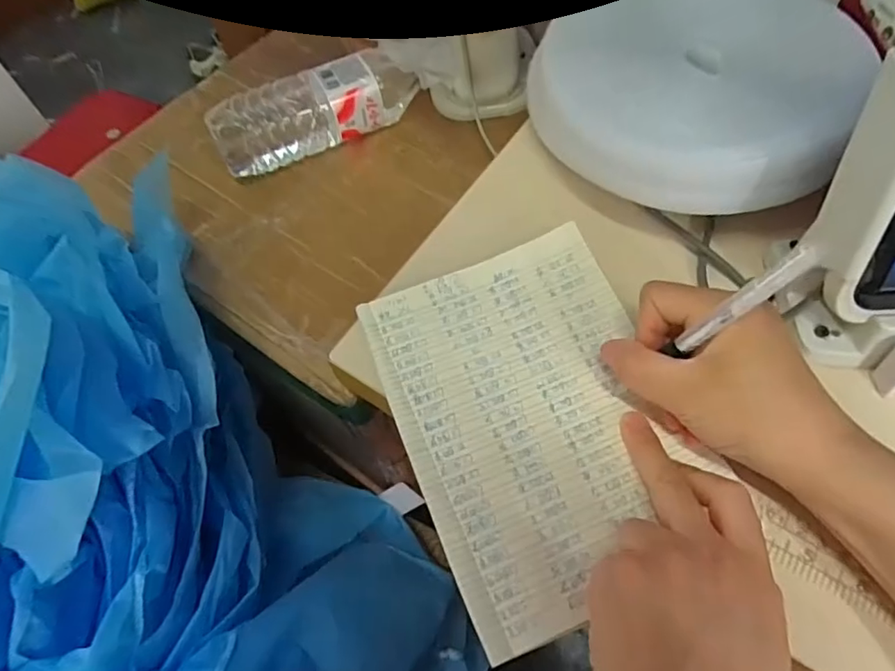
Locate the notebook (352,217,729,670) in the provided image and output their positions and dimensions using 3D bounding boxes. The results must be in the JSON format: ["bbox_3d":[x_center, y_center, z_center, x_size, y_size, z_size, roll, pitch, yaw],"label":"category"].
[{"bbox_3d":[0.051,0.041,0.313,0.149,0.015,0.205,-20,60,-8],"label":"notebook"}]

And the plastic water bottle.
[{"bbox_3d":[-0.120,-0.212,0.521,0.197,0.056,0.060,-22,61,-10],"label":"plastic water bottle"}]

